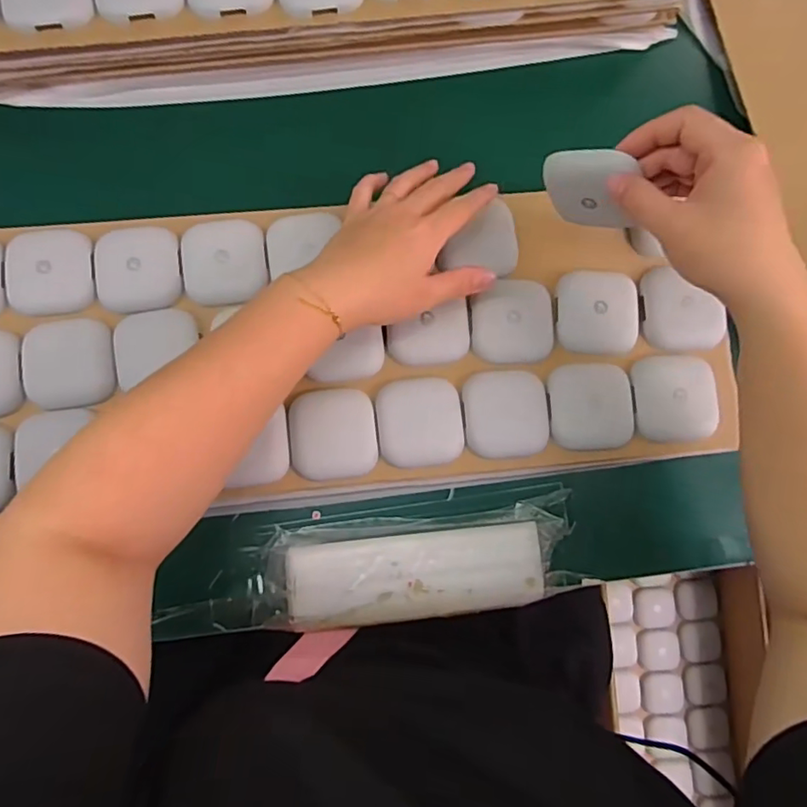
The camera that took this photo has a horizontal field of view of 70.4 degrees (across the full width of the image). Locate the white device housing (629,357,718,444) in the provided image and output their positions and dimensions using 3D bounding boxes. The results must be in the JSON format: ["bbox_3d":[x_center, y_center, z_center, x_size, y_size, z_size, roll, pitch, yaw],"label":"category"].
[{"bbox_3d":[0.207,-0.005,0.434,0.061,0.011,0.064,-2,82,-3],"label":"white device housing"}]

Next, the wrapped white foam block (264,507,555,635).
[{"bbox_3d":[0.007,0.127,0.433,0.208,0.010,0.074,-4,82,-4],"label":"wrapped white foam block"}]

